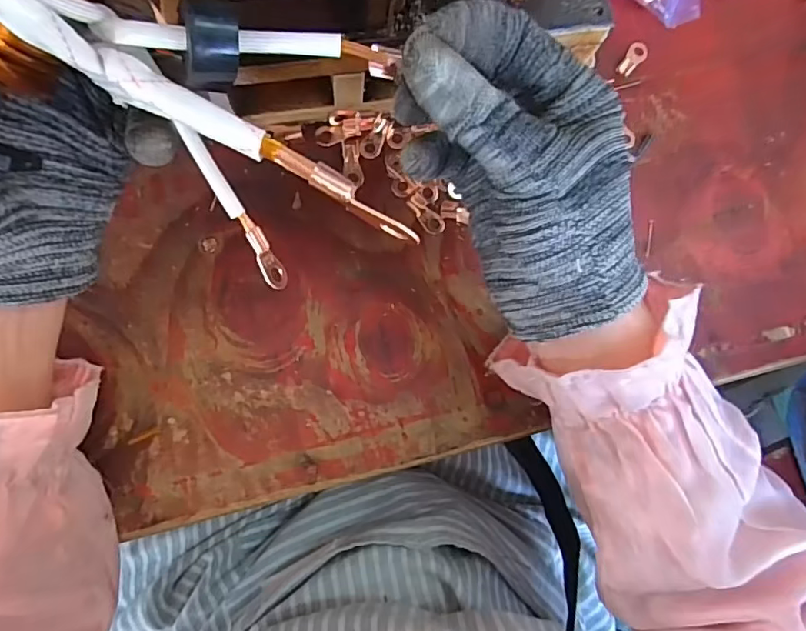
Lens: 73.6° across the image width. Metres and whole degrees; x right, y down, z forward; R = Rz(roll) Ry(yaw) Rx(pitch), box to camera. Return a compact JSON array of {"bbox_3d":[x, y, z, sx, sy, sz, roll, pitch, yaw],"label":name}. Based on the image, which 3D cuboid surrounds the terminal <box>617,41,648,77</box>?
[{"bbox_3d":[0.141,-0.157,0.330,0.011,0.004,0.025,43,82,-2],"label":"terminal"}]

